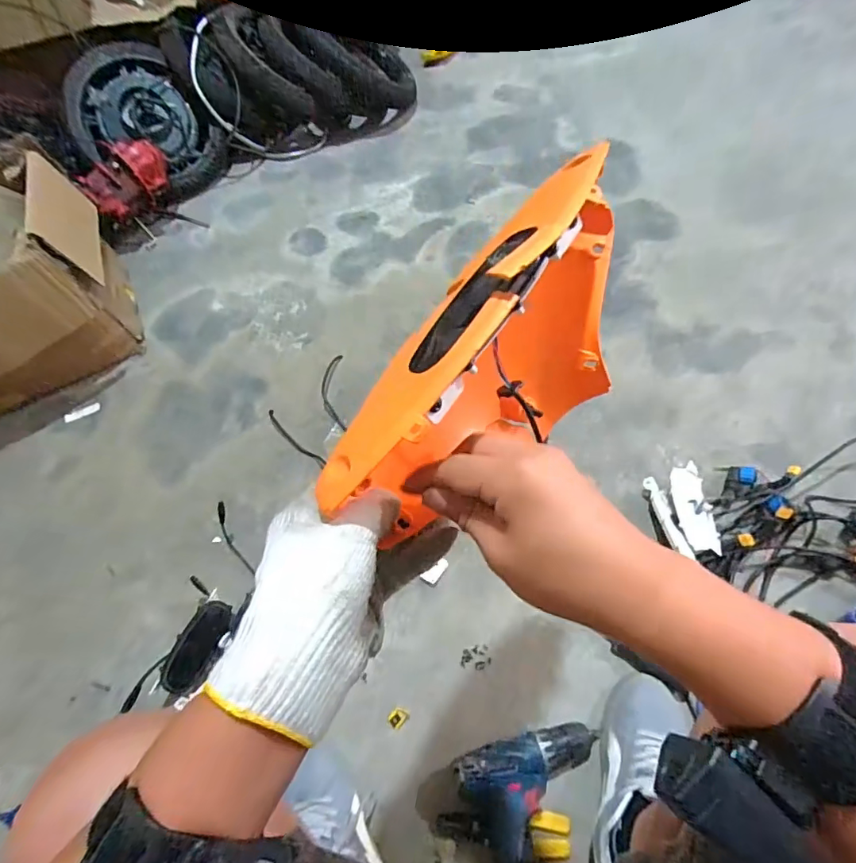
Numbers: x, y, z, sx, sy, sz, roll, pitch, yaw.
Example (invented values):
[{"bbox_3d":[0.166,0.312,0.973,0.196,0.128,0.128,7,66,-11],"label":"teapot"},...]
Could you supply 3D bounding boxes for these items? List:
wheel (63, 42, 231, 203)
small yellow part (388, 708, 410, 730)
[{"bbox_3d":[-0.740,-0.779,1.247,0.326,0.130,0.389,-36,100,-16],"label":"wheel"},{"bbox_3d":[-0.041,0.398,0.675,0.021,0.008,0.026,40,71,22],"label":"small yellow part"}]

